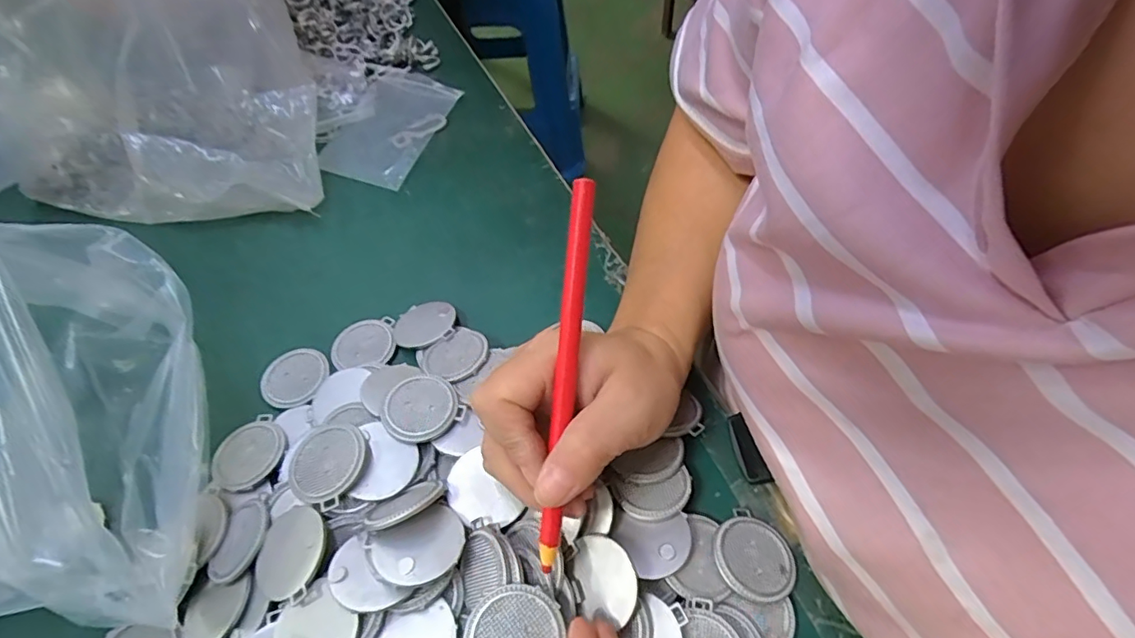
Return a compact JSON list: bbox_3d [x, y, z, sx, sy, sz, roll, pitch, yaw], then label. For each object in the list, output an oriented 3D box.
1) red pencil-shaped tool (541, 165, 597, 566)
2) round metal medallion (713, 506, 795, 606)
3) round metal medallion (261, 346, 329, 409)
[{"bbox_3d":[-0.001,0.023,0.227,0.009,0.008,0.159,6,91,7],"label":"red pencil-shaped tool"},{"bbox_3d":[0.090,0.116,0.268,0.038,0.004,0.039,7,47,-8],"label":"round metal medallion"},{"bbox_3d":[-0.170,0.036,0.344,0.037,0.004,0.041,23,61,17],"label":"round metal medallion"}]

